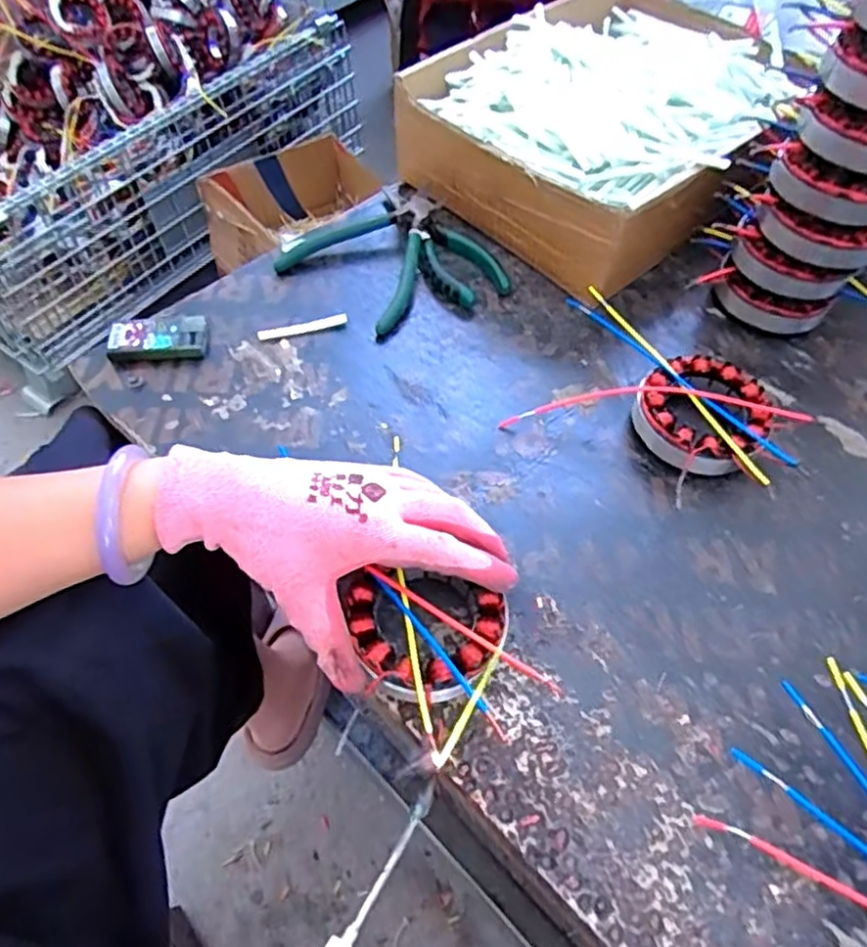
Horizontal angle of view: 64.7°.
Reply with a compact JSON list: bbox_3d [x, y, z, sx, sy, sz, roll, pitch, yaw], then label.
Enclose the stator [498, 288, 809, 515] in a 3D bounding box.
[{"bbox_3d":[0.155,-0.052,0.475,0.184,0.034,0.139,29,59,17],"label":"stator"}]

